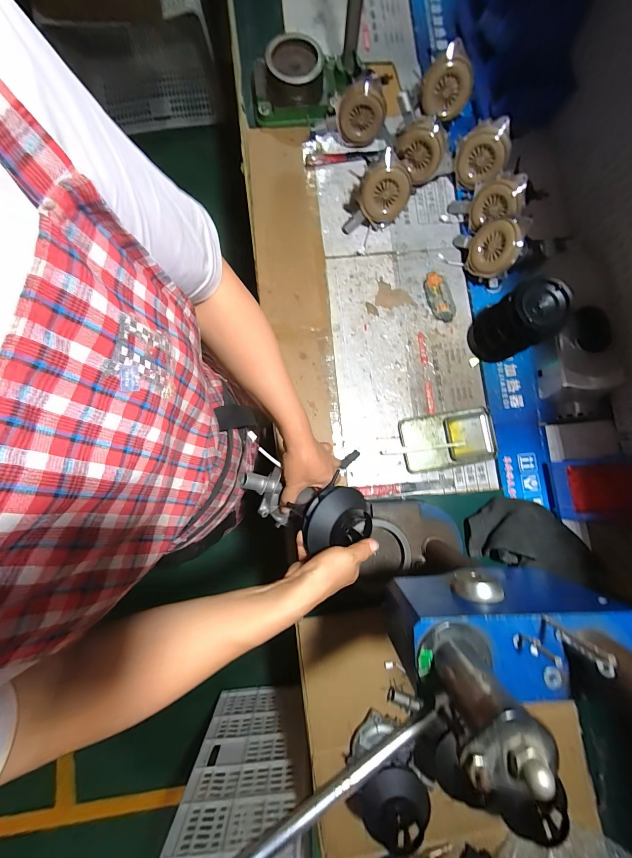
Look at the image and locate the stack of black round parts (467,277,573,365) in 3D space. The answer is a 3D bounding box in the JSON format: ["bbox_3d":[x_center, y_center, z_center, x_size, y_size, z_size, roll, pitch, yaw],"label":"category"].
[{"bbox_3d":[0.390,-0.204,0.610,0.099,0.176,0.107,26,80,4],"label":"stack of black round parts"}]

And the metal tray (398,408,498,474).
[{"bbox_3d":[0.286,0.024,0.663,0.197,0.017,0.117,-8,79,-3],"label":"metal tray"}]

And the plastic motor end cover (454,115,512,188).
[{"bbox_3d":[0.371,-0.616,0.693,0.111,0.113,0.041,-2,33,31],"label":"plastic motor end cover"}]

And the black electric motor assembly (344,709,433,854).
[{"bbox_3d":[0.114,0.576,0.499,0.108,0.120,0.086,-33,87,-6],"label":"black electric motor assembly"}]

